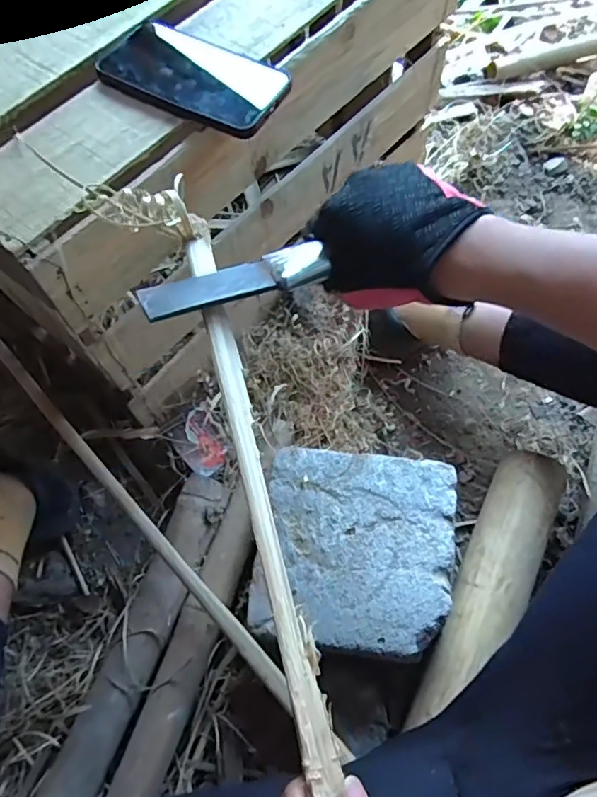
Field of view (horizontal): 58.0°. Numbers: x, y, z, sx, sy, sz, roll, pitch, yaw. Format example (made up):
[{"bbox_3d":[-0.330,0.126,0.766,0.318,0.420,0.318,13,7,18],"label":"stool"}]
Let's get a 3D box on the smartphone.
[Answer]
[{"bbox_3d":[-0.093,-0.279,0.463,0.170,0.011,0.092,29,70,18],"label":"smartphone"}]

